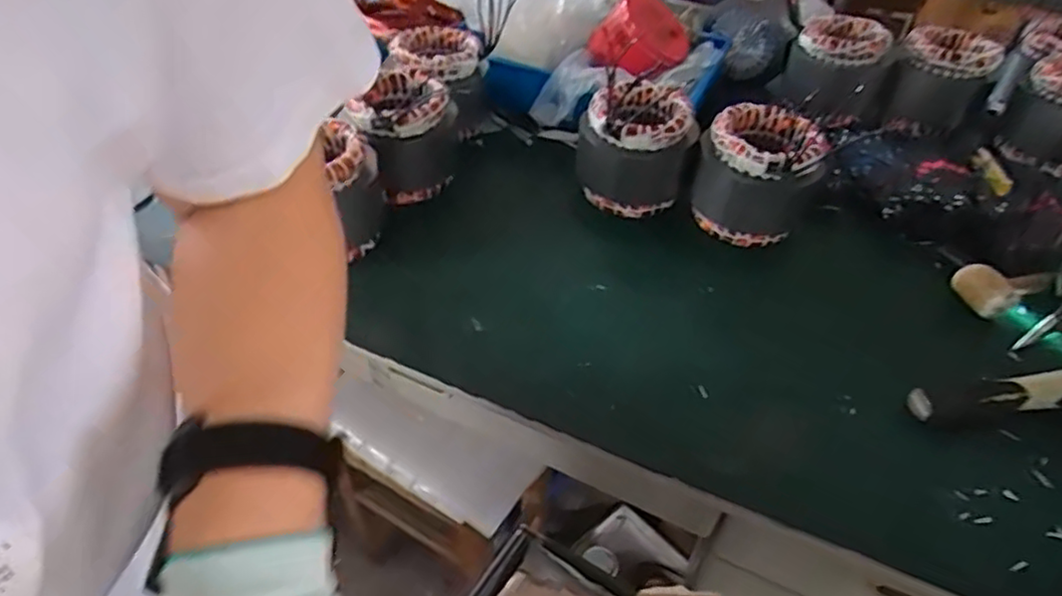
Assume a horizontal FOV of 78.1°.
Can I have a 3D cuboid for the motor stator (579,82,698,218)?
[{"bbox_3d":[0.136,-0.193,0.869,0.125,0.155,0.125,1,43,-1],"label":"motor stator"}]

